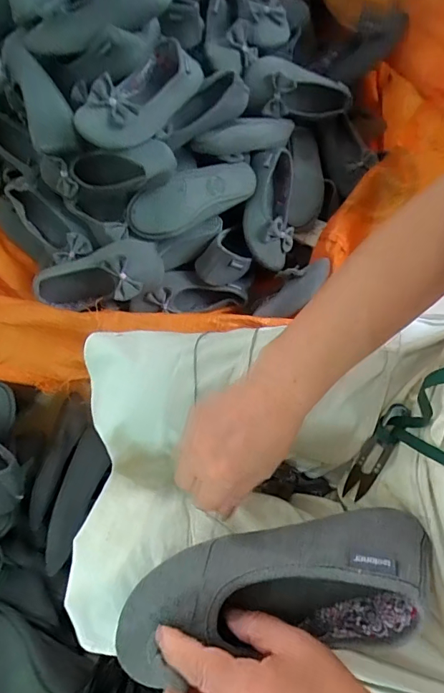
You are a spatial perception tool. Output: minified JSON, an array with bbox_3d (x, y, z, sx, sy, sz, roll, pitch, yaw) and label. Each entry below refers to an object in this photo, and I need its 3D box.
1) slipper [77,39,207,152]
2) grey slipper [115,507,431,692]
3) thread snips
[{"bbox_3d":[-0.135,-0.410,0.686,0.091,0.086,0.229,27,58,8],"label":"slipper"},{"bbox_3d":[0.038,0.184,0.319,0.234,0.073,0.081,-14,73,5],"label":"grey slipper"},{"bbox_3d":[0.144,0.100,0.397,0.023,0.010,0.103,23,106,7],"label":"thread snips"}]

